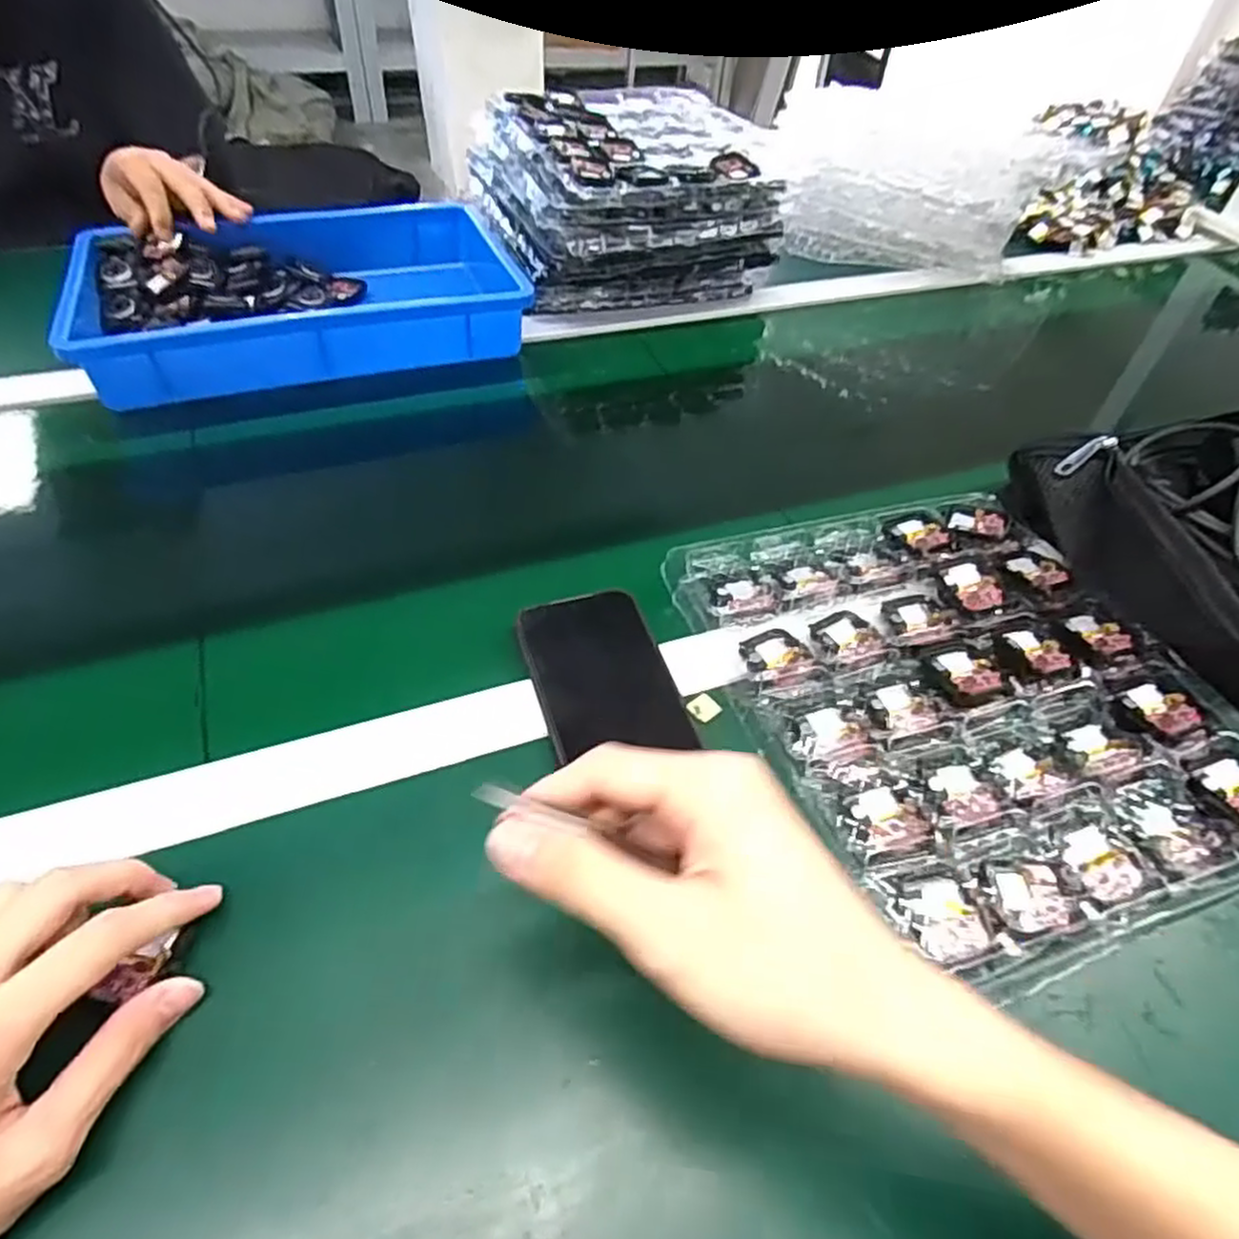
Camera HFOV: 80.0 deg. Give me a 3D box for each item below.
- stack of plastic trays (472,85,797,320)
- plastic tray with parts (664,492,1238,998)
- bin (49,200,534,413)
[{"bbox_3d":[0.010,-0.463,0.805,0.302,0.129,0.266,-18,52,-20],"label":"stack of plastic trays"},{"bbox_3d":[0.199,0.038,0.439,0.254,0.030,0.289,-13,50,-16],"label":"plastic tray with parts"},{"bbox_3d":[-0.285,-0.299,0.690,0.369,0.073,0.246,-13,50,-16],"label":"bin"}]

